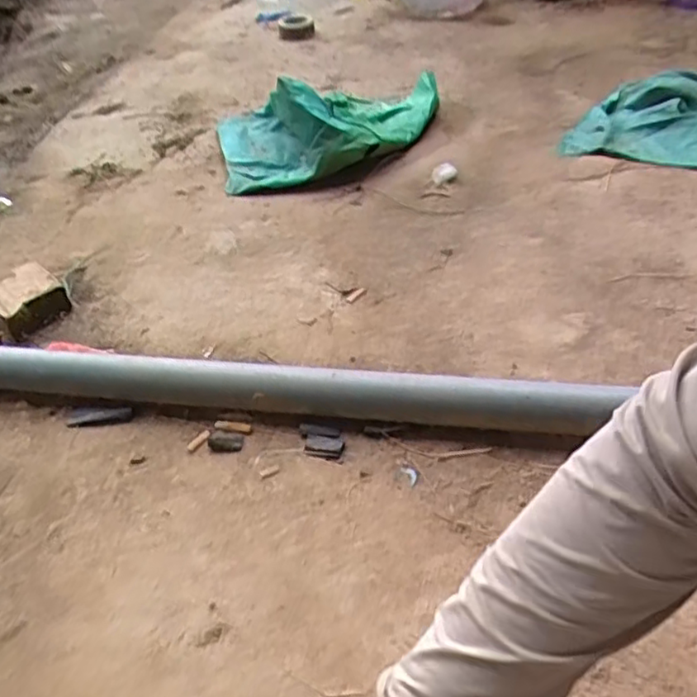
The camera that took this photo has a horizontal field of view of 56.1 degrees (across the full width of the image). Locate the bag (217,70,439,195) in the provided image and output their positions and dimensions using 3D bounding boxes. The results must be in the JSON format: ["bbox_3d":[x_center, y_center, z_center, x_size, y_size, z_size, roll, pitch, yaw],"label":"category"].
[{"bbox_3d":[-0.035,-0.525,1.450,0.519,0.138,0.418,-14,42,-8],"label":"bag"}]

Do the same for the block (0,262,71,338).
[{"bbox_3d":[-0.535,-0.081,1.087,0.116,0.052,0.139,-35,49,-28],"label":"block"}]

